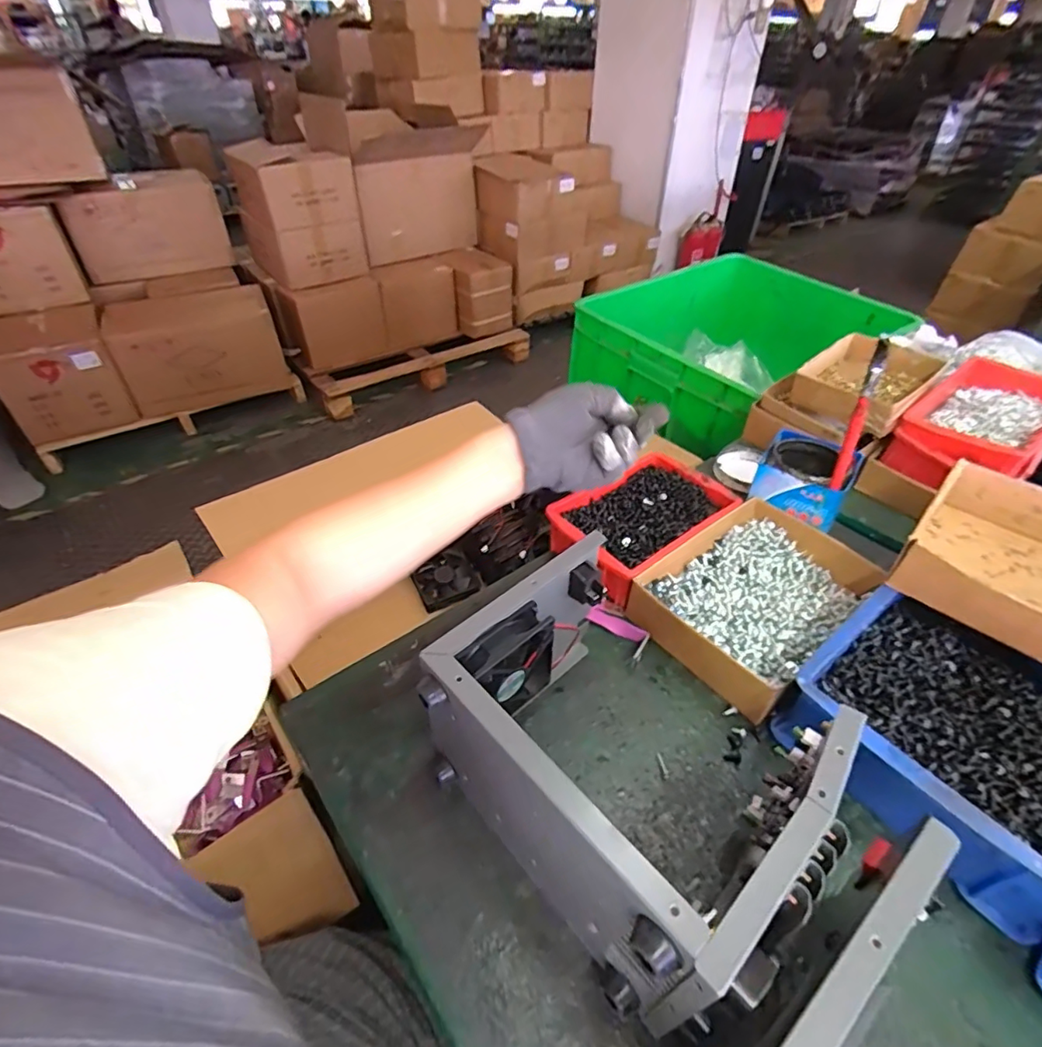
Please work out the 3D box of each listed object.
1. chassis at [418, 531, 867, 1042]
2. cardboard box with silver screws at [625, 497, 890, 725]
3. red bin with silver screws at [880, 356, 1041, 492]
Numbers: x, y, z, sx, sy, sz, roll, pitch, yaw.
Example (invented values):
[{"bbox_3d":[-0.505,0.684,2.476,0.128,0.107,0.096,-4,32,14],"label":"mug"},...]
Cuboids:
[{"bbox_3d":[0.071,0.166,0.389,0.184,0.156,0.242,-31,50,-31],"label":"chassis"},{"bbox_3d":[0.236,0.073,0.560,0.232,0.052,0.164,-32,52,-30],"label":"cardboard box with silver screws"},{"bbox_3d":[0.604,-0.129,0.720,0.238,0.083,0.147,-31,50,-31],"label":"red bin with silver screws"}]

